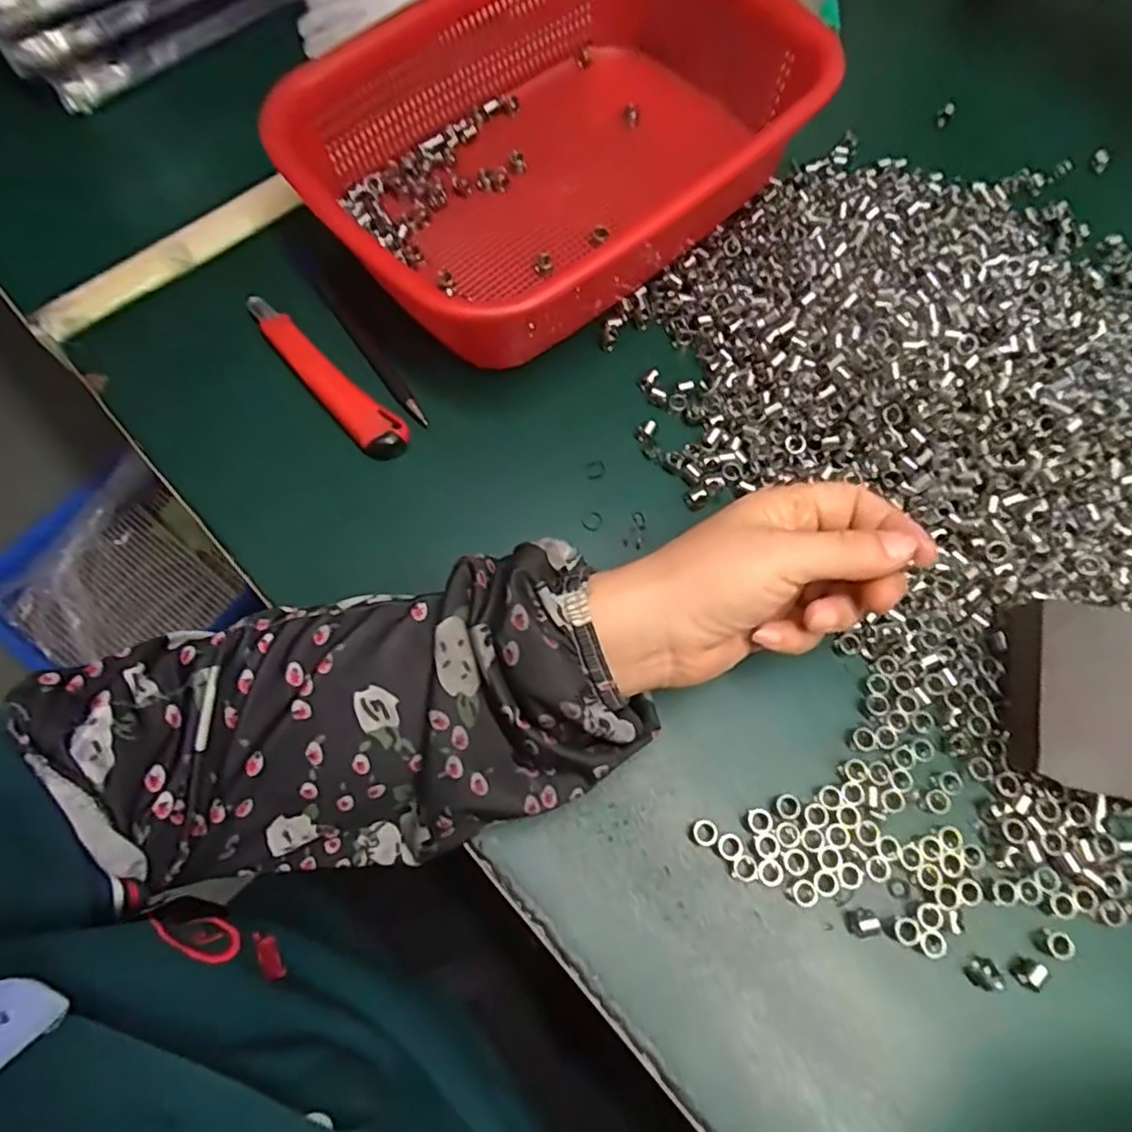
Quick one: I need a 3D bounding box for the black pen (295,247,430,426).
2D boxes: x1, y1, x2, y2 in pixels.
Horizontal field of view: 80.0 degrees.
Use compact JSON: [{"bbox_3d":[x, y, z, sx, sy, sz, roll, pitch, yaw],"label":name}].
[{"bbox_3d":[-0.114,-0.128,0.372,0.010,0.011,0.125,-35,74,-14],"label":"black pen"}]

